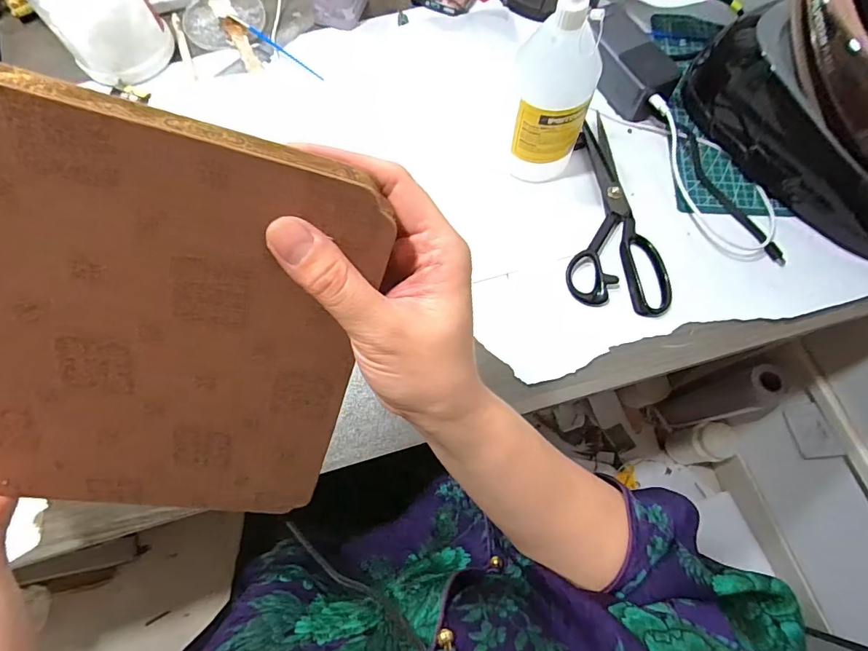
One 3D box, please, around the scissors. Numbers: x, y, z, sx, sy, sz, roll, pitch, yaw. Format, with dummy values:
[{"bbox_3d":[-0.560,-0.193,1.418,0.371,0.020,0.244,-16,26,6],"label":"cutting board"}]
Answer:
[{"bbox_3d":[0.205,-0.125,0.490,0.101,0.012,0.235,10,70,5],"label":"scissors"}]

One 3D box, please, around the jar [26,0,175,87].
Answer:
[{"bbox_3d":[-0.399,-0.378,0.529,0.113,0.131,0.119,-38,73,-12],"label":"jar"}]

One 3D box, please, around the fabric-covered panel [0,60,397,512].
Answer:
[{"bbox_3d":[-0.199,0.006,0.193,0.318,0.231,0.009,10,36,-17],"label":"fabric-covered panel"}]

